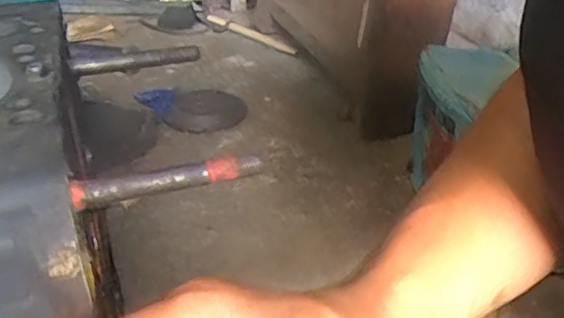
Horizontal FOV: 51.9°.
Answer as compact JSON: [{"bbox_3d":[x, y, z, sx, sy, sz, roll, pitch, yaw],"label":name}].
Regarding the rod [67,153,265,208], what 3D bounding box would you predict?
[{"bbox_3d":[-0.043,0.008,0.224,0.071,0.011,0.006,-10,32,-18],"label":"rod"}]

